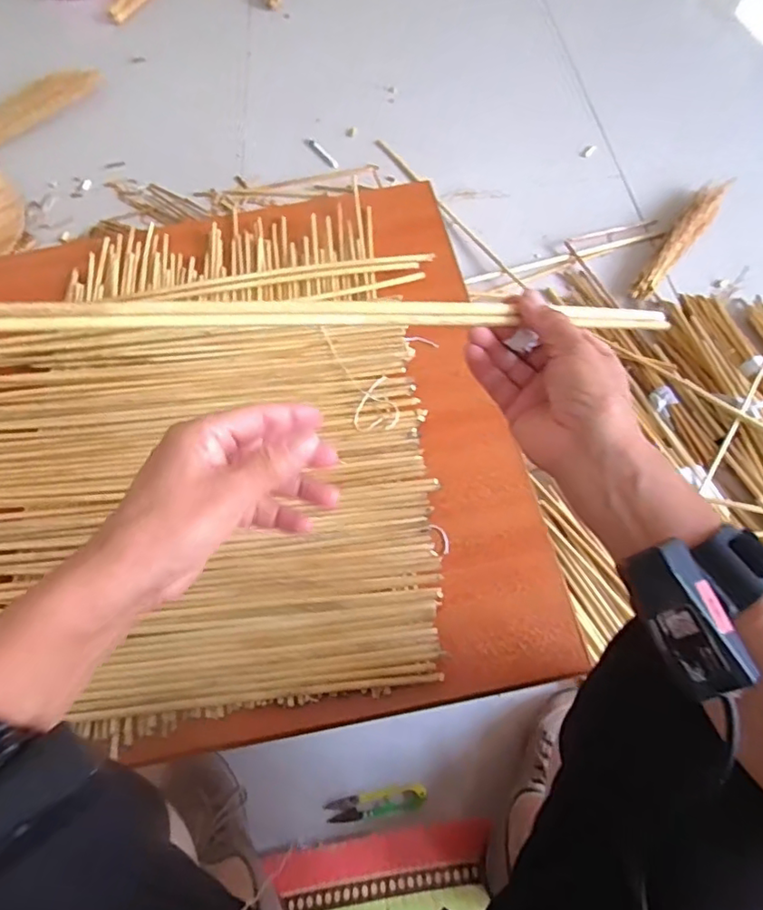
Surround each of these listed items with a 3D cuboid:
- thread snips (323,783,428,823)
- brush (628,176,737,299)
[{"bbox_3d":[-0.005,0.421,0.680,0.119,0.006,0.027,-9,62,-2],"label":"thread snips"},{"bbox_3d":[0.554,-0.401,1.044,0.058,0.056,0.314,31,68,18],"label":"brush"}]

